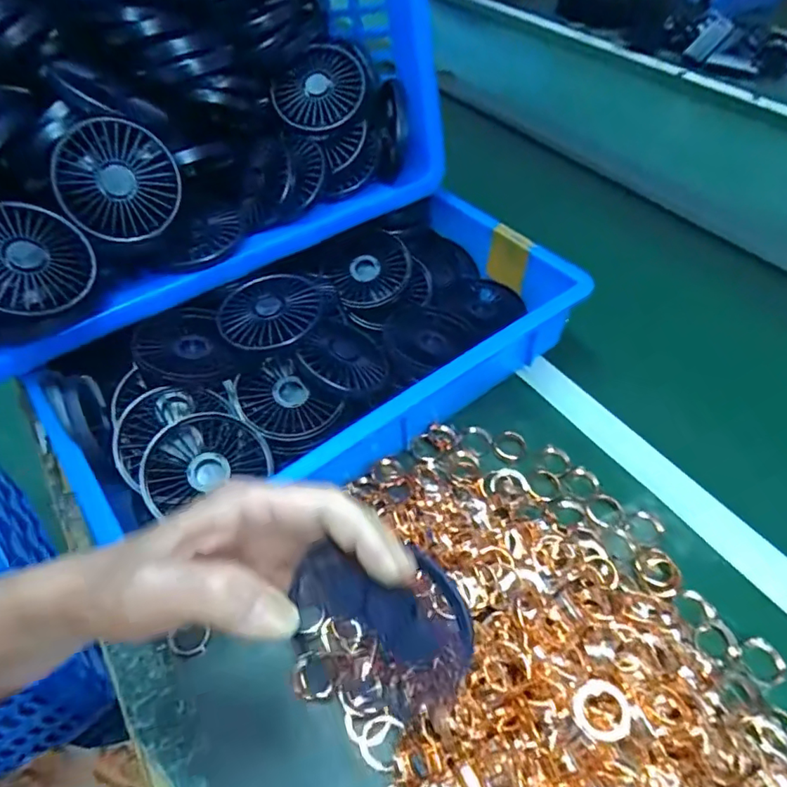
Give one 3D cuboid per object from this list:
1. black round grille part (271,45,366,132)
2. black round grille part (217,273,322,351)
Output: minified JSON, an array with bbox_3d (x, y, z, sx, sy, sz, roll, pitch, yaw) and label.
[{"bbox_3d":[-0.069,-0.282,0.503,0.084,0.025,0.077,0,80,-1],"label":"black round grille part"},{"bbox_3d":[-0.102,-0.064,0.450,0.084,0.027,0.081,-4,56,6],"label":"black round grille part"}]

